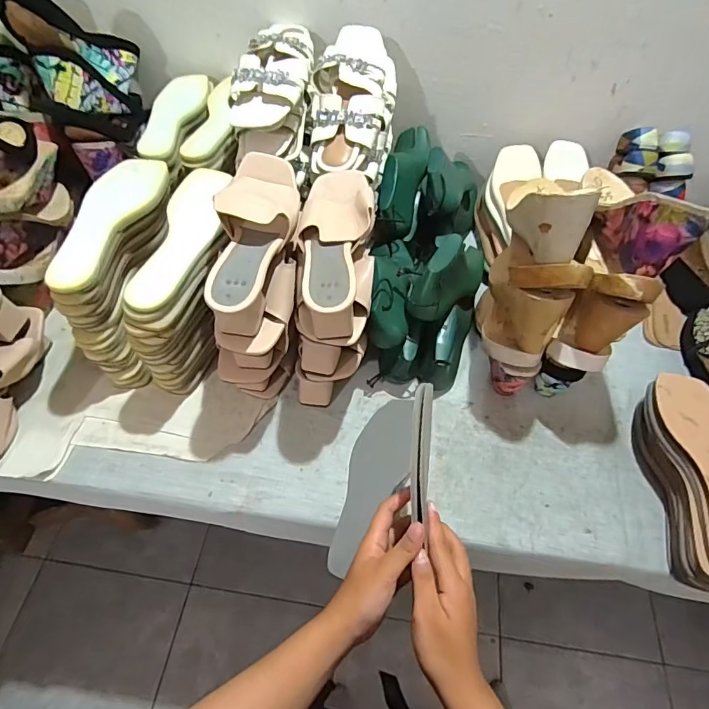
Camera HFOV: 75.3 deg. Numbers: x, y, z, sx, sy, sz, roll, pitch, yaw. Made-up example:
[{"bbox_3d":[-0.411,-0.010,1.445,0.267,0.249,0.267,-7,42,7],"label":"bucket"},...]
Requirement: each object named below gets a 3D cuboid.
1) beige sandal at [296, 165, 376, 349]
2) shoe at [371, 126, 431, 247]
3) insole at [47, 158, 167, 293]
[{"bbox_3d":[-0.021,-0.128,0.567,0.093,0.088,0.244,0,55,-2],"label":"beige sandal"},{"bbox_3d":[0.088,-0.304,0.797,0.069,0.107,0.230,12,69,6],"label":"shoe"},{"bbox_3d":[-0.317,-0.170,0.578,0.080,0.019,0.229,15,58,-1],"label":"insole"}]

